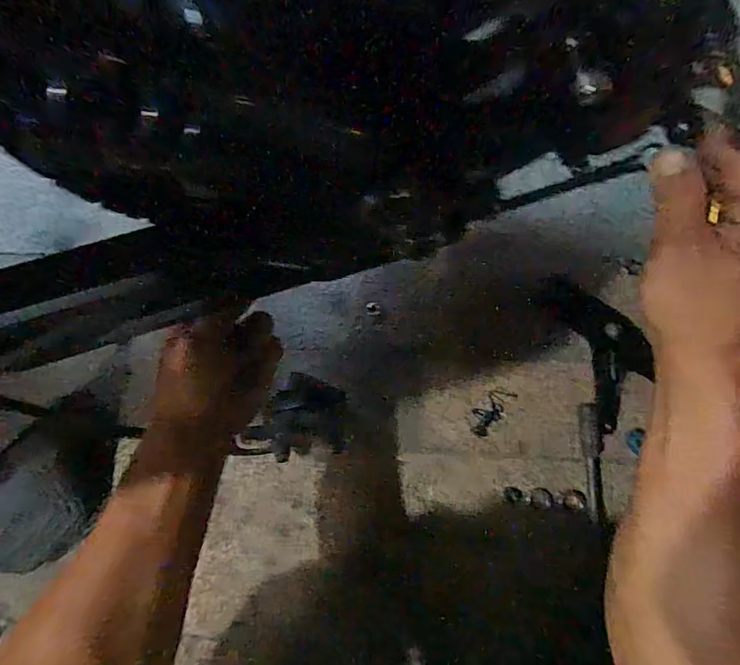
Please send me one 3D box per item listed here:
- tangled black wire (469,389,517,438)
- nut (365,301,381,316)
[{"bbox_3d":[0.123,0.080,0.490,0.025,0.005,0.056,38,89,8],"label":"tangled black wire"},{"bbox_3d":[0.003,-0.025,0.507,0.016,0.005,0.014,3,84,6],"label":"nut"}]

